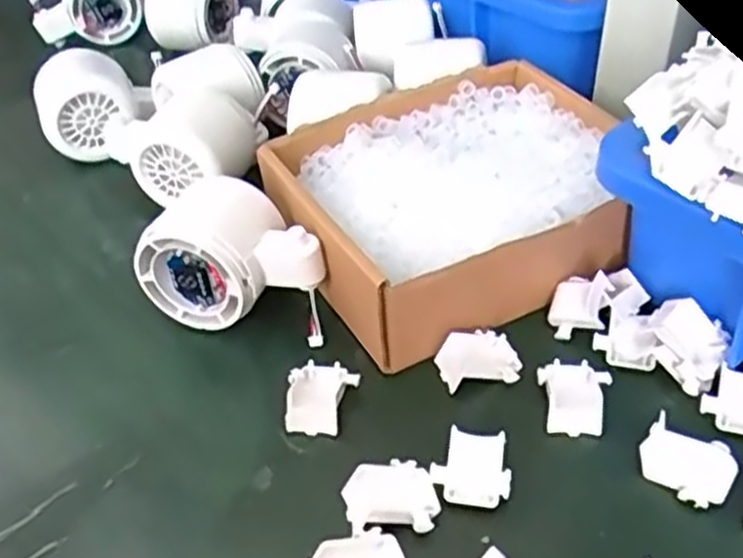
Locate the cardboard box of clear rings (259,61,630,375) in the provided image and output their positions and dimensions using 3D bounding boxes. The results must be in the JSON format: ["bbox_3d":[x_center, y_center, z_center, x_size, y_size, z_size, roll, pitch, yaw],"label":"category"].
[{"bbox_3d":[0.044,-0.042,0.391,0.167,0.047,0.137,-22,44,-18],"label":"cardboard box of clear rings"}]

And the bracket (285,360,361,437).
[{"bbox_3d":[-0.022,0.049,0.327,0.027,0.015,0.032,6,43,13],"label":"bracket"}]

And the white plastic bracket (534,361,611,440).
[{"bbox_3d":[0.083,0.048,0.320,0.028,0.009,0.032,7,43,13],"label":"white plastic bracket"}]

